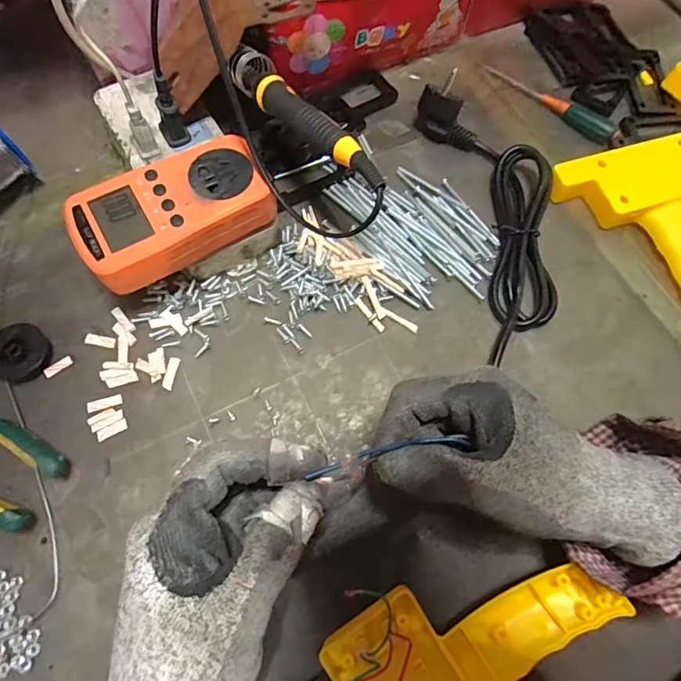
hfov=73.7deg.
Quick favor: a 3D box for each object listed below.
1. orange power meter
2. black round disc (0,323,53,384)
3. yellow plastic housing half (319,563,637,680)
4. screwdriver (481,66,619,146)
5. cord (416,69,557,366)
[{"bbox_3d":[-0.111,-0.087,0.306,0.122,0.033,0.064,-31,73,-14],"label":"orange power meter"},{"bbox_3d":[-0.220,0.009,0.311,0.036,0.014,0.038,1,69,-2],"label":"black round disc"},{"bbox_3d":[0.083,0.182,0.246,0.147,0.036,0.119,-31,73,-14],"label":"yellow plastic housing half"},{"bbox_3d":[0.195,-0.226,0.423,0.144,0.018,0.019,42,73,13],"label":"screwdriver"},{"bbox_3d":[0.130,-0.103,0.356,0.086,0.041,0.229,-8,69,-6],"label":"cord"}]

